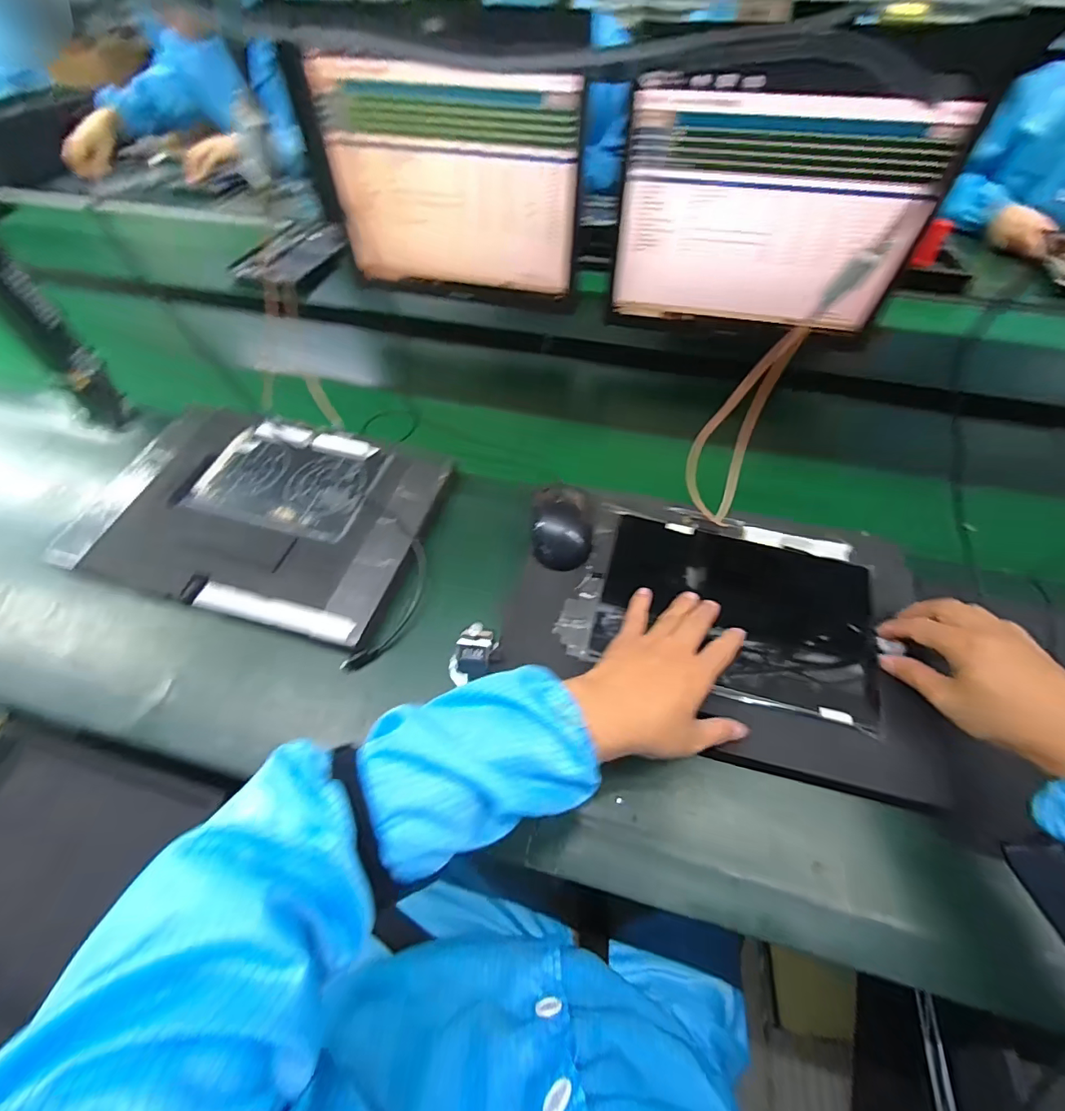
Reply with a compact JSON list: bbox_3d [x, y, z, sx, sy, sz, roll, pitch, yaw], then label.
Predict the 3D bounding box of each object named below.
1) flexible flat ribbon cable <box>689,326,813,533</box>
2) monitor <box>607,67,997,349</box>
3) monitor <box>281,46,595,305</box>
[{"bbox_3d":[0.216,-0.137,0.511,0.062,0.198,0.048,27,34,18],"label":"flexible flat ribbon cable"},{"bbox_3d":[0.288,-0.412,0.608,0.359,0.274,0.052,14,57,11],"label":"monitor"},{"bbox_3d":[-0.117,-0.509,0.684,0.371,0.278,0.073,8,56,7],"label":"monitor"}]

